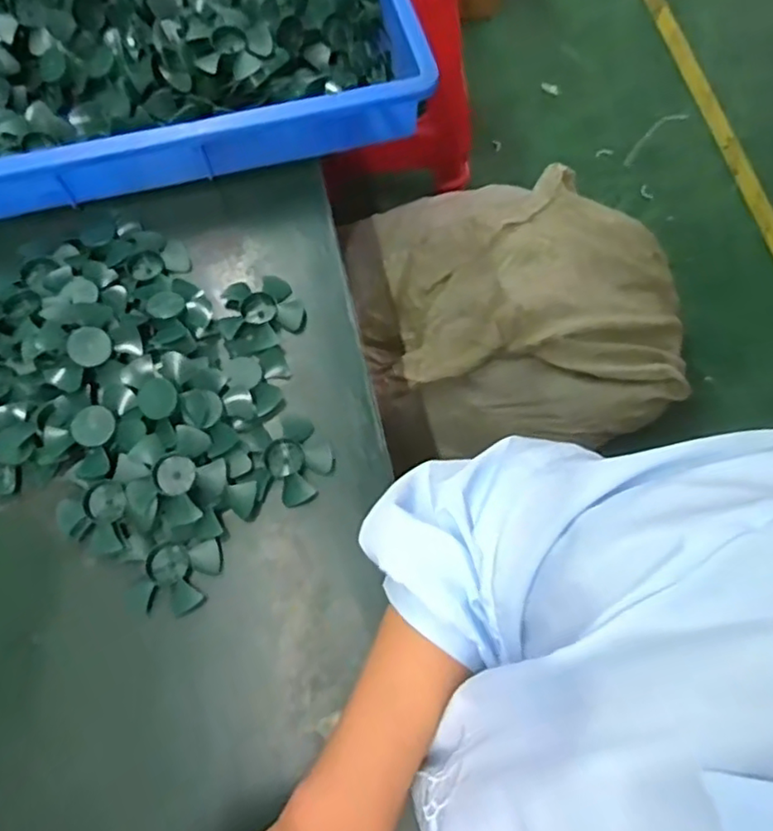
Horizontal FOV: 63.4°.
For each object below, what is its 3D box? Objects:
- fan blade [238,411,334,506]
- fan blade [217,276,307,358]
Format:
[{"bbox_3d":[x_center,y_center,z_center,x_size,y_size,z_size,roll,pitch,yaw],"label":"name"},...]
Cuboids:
[{"bbox_3d":[-0.080,0.034,0.491,0.066,0.010,0.071,0,71,0],"label":"fan blade"},{"bbox_3d":[-0.110,-0.089,0.539,0.071,0.016,0.071,0,74,1],"label":"fan blade"}]

